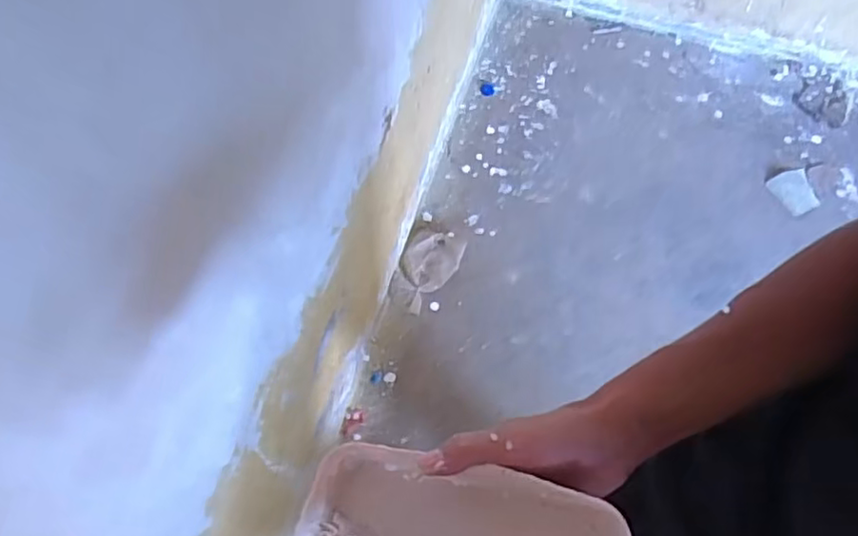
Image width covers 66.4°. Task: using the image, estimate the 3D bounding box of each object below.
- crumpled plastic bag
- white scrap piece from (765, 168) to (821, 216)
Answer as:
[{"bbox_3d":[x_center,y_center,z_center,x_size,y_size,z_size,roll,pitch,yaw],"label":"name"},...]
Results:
[{"bbox_3d":[-0.008,-0.003,1.614,0.129,0.020,0.229,34,67,-2],"label":"crumpled plastic bag"},{"bbox_3d":[0.971,-0.206,1.726,0.110,0.018,0.118,-19,58,-16],"label":"white scrap piece"}]

